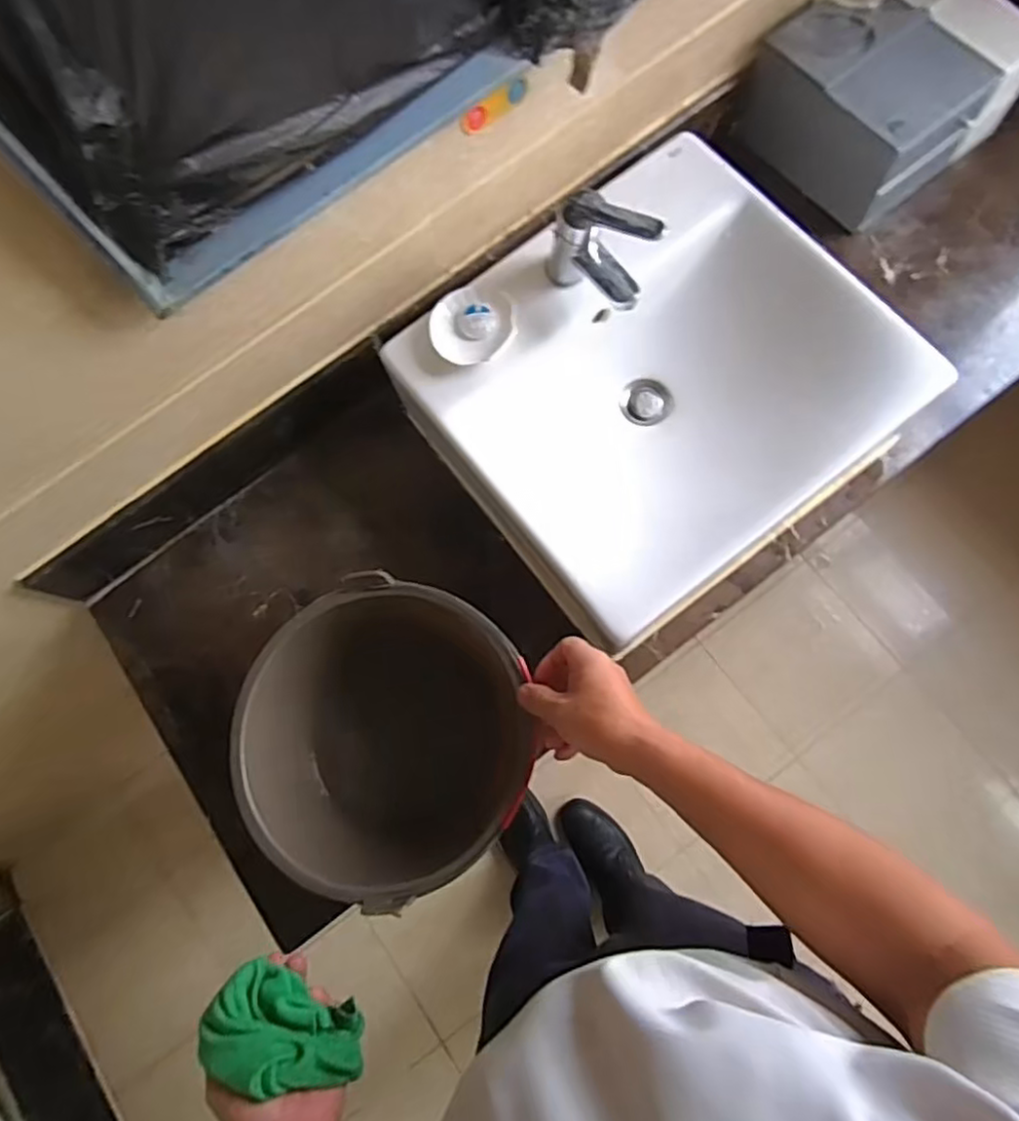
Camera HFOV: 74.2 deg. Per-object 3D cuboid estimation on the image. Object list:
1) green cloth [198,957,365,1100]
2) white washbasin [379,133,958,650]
[{"bbox_3d":[-0.183,0.377,0.541,0.127,0.058,0.063,7,82,4],"label":"green cloth"},{"bbox_3d":[0.159,-0.201,0.729,0.440,0.182,0.426,-39,82,-3],"label":"white washbasin"}]

